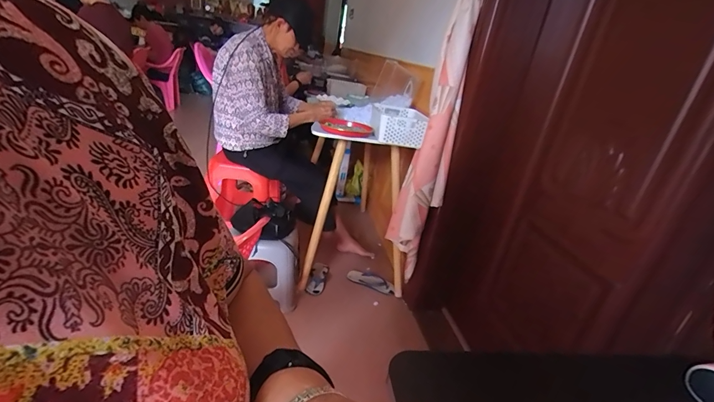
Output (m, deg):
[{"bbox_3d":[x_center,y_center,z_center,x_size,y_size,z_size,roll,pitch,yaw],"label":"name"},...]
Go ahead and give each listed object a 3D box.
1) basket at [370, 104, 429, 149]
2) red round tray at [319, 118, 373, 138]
[{"bbox_3d":[0.164,-0.327,1.446,0.192,0.087,0.325,6,26,-3],"label":"basket"},{"bbox_3d":[-0.046,-0.307,1.457,0.204,0.033,0.195,6,26,-3],"label":"red round tray"}]

